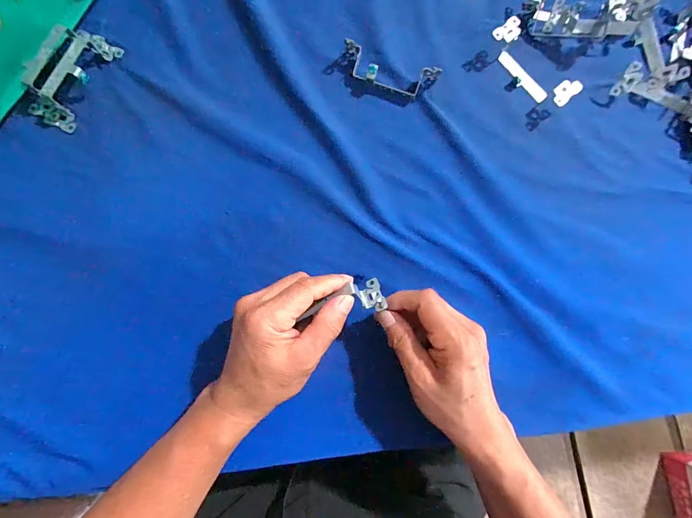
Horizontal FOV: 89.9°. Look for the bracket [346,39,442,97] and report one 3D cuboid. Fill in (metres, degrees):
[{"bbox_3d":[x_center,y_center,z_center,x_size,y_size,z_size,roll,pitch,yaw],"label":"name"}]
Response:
[{"bbox_3d":[0.045,-0.197,0.366,0.102,0.024,0.034,18,81,1],"label":"bracket"}]

